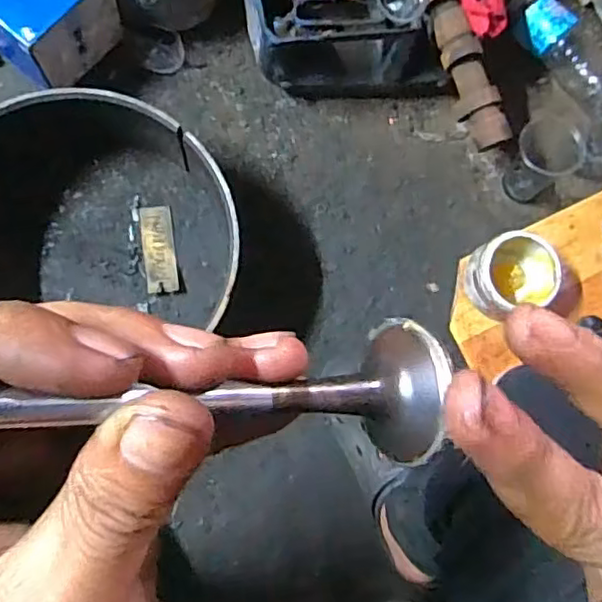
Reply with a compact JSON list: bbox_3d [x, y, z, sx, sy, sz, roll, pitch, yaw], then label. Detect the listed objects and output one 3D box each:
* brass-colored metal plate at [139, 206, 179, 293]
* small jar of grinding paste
[{"bbox_3d":[-0.172,-0.063,0.759,0.038,0.011,0.106,-7,85,-8],"label":"brass-colored metal plate"},{"bbox_3d":[0.220,-0.026,0.649,0.090,0.057,0.084,1,84,-7],"label":"small jar of grinding paste"}]

